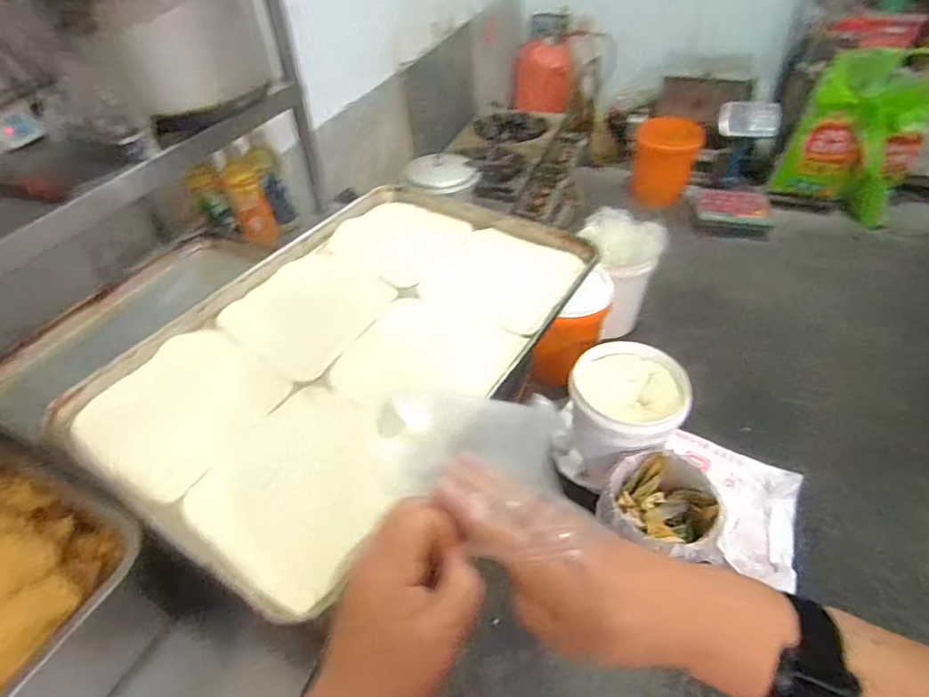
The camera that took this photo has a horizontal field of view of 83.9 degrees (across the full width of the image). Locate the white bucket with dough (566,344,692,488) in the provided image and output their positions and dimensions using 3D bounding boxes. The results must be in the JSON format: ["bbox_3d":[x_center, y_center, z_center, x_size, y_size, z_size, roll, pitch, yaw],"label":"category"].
[{"bbox_3d":[0.466,0.196,1.524,0.316,0.283,0.311,-2,44,2],"label":"white bucket with dough"}]

